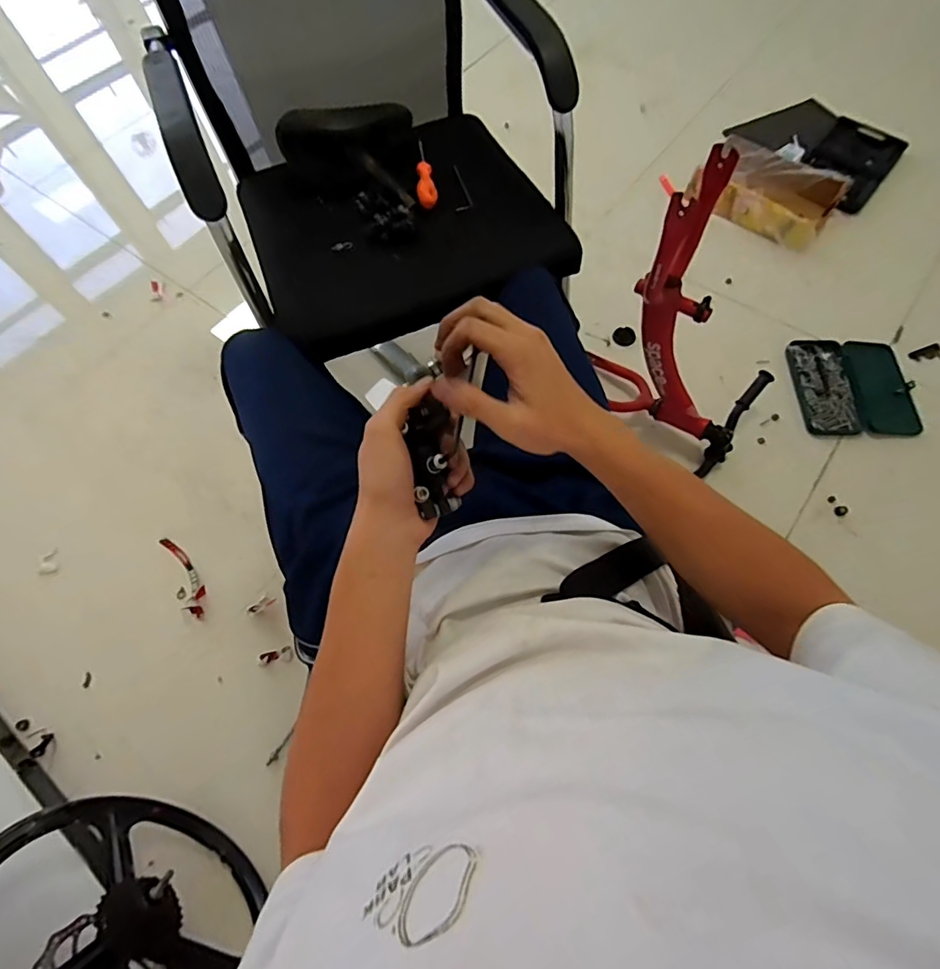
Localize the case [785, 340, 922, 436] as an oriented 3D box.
[{"bbox_3d":[0.879,-0.228,1.166,0.255,0.026,0.257,0,65,3],"label":"case"}]

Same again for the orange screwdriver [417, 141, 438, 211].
[{"bbox_3d":[-0.078,-0.530,0.863,0.032,0.038,0.187,-8,65,-1],"label":"orange screwdriver"}]

